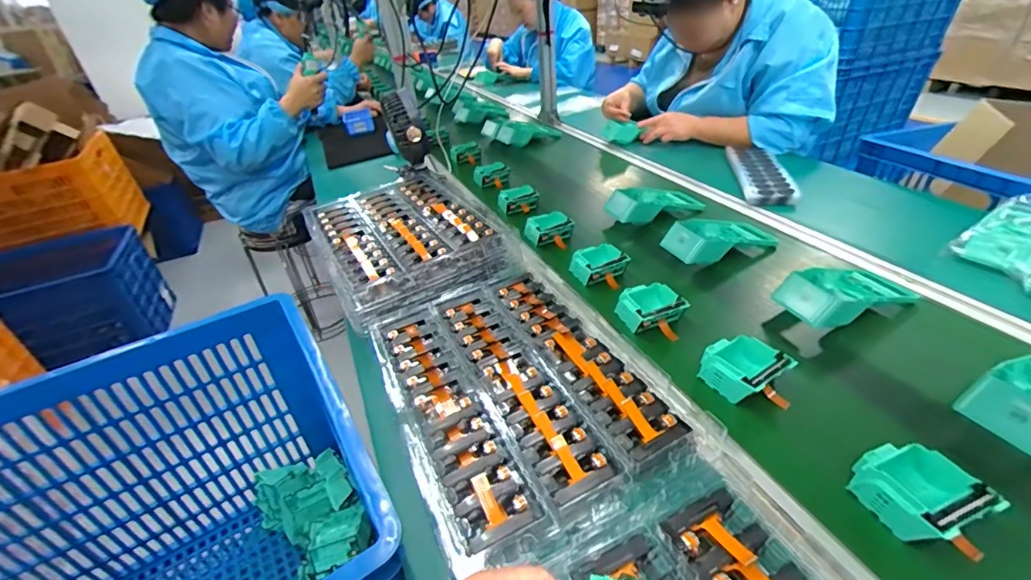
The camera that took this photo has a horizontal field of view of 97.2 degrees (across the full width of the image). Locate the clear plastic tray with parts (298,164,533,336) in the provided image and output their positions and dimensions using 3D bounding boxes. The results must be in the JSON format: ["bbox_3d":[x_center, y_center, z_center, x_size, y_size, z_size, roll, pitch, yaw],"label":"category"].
[{"bbox_3d":[-0.184,-0.101,0.783,0.293,0.044,0.369,-22,38,-21],"label":"clear plastic tray with parts"}]

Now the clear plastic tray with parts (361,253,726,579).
[{"bbox_3d":[-0.006,0.089,0.536,0.274,0.024,0.382,-20,37,-19],"label":"clear plastic tray with parts"}]

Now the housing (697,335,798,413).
[{"bbox_3d":[0.267,0.096,0.524,0.081,0.045,0.094,-19,37,-17],"label":"housing"}]

